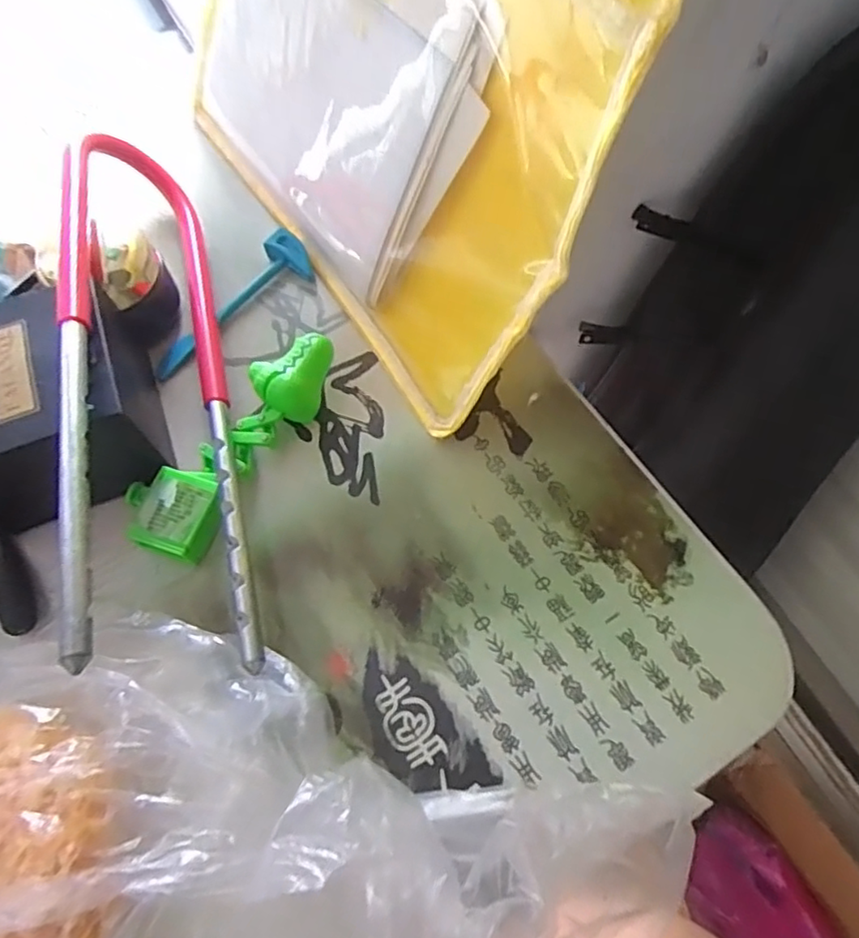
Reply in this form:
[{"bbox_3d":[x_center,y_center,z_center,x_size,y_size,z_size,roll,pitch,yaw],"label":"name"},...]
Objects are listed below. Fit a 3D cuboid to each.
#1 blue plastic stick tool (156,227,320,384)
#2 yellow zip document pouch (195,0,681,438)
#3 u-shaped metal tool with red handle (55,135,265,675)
[{"bbox_3d":[-0.117,-0.098,0.375,0.031,0.017,0.120,37,71,15],"label":"blue plastic stick tool"},{"bbox_3d":[-0.044,-0.214,0.290,0.074,0.278,0.328,-21,67,-31],"label":"yellow zip document pouch"},{"bbox_3d":[-0.140,-0.058,0.315,0.011,0.091,0.319,-33,56,26],"label":"u-shaped metal tool with red handle"}]

